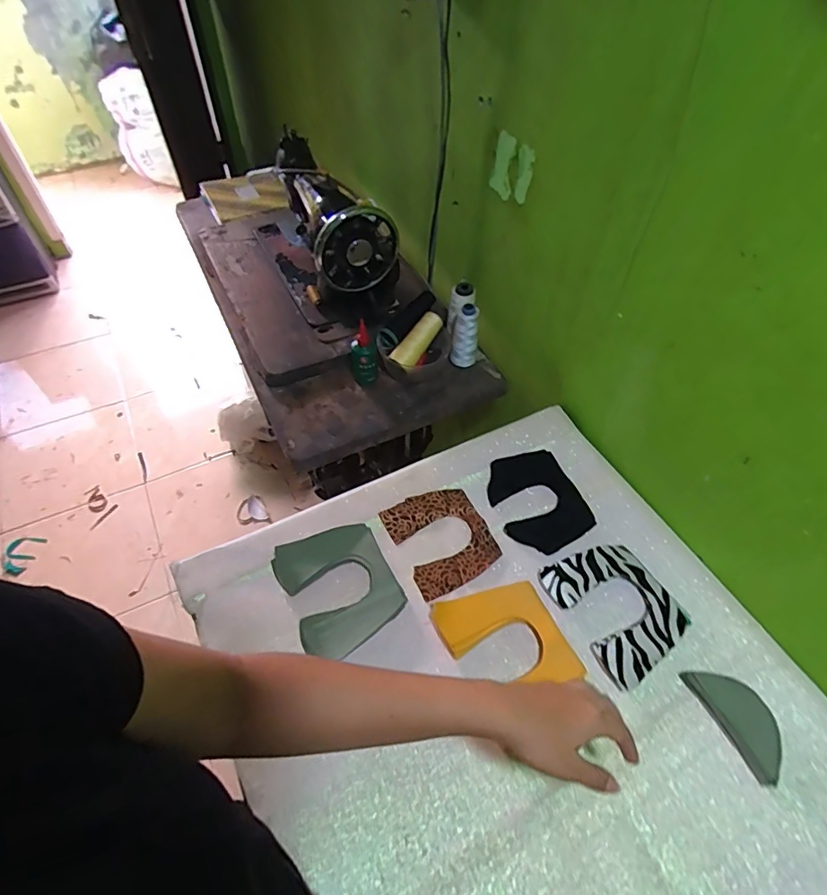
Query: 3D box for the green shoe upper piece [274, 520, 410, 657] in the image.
[{"bbox_3d":[-0.090,0.171,0.624,0.126,0.021,0.149,-23,59,-17],"label":"green shoe upper piece"}]

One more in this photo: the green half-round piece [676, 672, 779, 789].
[{"bbox_3d":[0.353,0.287,0.545,0.056,0.024,0.113,-21,56,-17],"label":"green half-round piece"}]

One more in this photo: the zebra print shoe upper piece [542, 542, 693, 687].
[{"bbox_3d":[0.246,0.189,0.614,0.123,0.009,0.151,-24,57,-16],"label":"zebra print shoe upper piece"}]

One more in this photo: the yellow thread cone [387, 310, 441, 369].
[{"bbox_3d":[0.007,-0.177,0.836,0.034,0.036,0.109,33,75,21],"label":"yellow thread cone"}]

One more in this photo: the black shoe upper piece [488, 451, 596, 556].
[{"bbox_3d":[0.174,0.074,0.714,0.121,0.007,0.148,-19,58,-11],"label":"black shoe upper piece"}]

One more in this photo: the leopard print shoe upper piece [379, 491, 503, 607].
[{"bbox_3d":[0.039,0.120,0.679,0.120,0.008,0.137,-24,60,-15],"label":"leopard print shoe upper piece"}]

